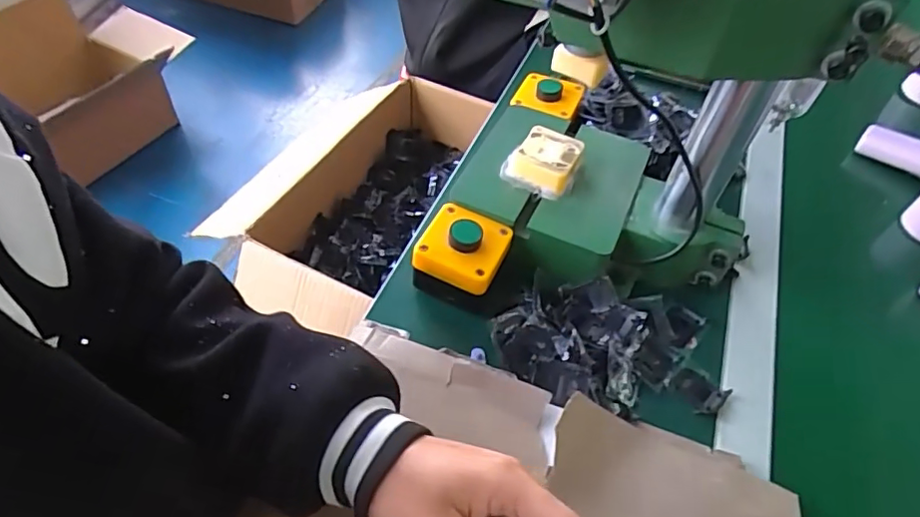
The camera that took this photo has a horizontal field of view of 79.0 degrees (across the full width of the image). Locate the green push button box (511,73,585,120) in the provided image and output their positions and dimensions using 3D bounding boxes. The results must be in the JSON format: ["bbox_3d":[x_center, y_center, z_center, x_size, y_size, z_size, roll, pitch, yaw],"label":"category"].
[{"bbox_3d":[0.095,-0.178,0.602,0.066,0.024,0.059,23,52,13],"label":"green push button box"}]

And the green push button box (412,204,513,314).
[{"bbox_3d":[0.003,0.002,0.488,0.074,0.064,0.073,23,52,13],"label":"green push button box"}]

